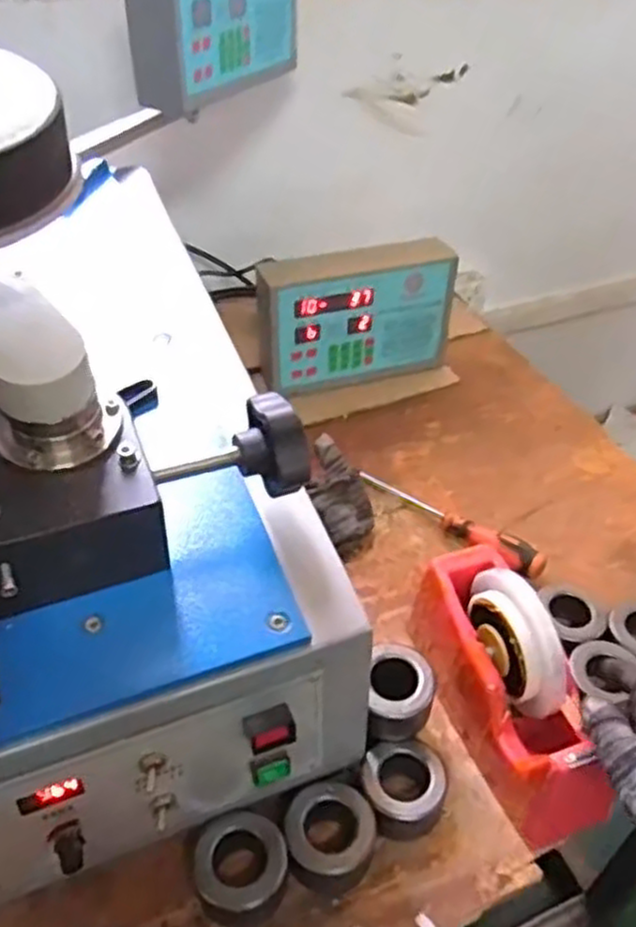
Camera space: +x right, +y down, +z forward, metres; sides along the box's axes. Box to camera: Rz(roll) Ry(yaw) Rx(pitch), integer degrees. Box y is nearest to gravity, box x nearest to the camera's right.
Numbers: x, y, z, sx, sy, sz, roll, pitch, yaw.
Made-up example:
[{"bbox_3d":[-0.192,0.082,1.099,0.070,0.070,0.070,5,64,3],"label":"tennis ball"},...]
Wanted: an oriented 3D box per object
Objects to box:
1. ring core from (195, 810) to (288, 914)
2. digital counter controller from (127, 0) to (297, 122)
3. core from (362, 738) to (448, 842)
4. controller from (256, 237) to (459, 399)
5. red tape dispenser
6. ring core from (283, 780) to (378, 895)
[{"bbox_3d":[-0.051,0.268,0.499,0.059,0.036,0.055,1,43,-1],"label":"ring core"},{"bbox_3d":[-0.100,-0.463,0.762,0.057,0.150,0.225,24,47,22],"label":"digital counter controller"},{"bbox_3d":[0.061,0.232,0.540,0.057,0.032,0.061,1,43,-1],"label":"core"},{"bbox_3d":[0.044,-0.173,0.883,0.226,0.151,0.056,-12,45,-15],"label":"controller"},{"bbox_3d":[0.144,0.165,0.566,0.068,0.116,0.197,-14,45,-17],"label":"red tape dispenser"},{"bbox_3d":[0.009,0.255,0.515,0.059,0.038,0.058,1,43,-1],"label":"ring core"}]

